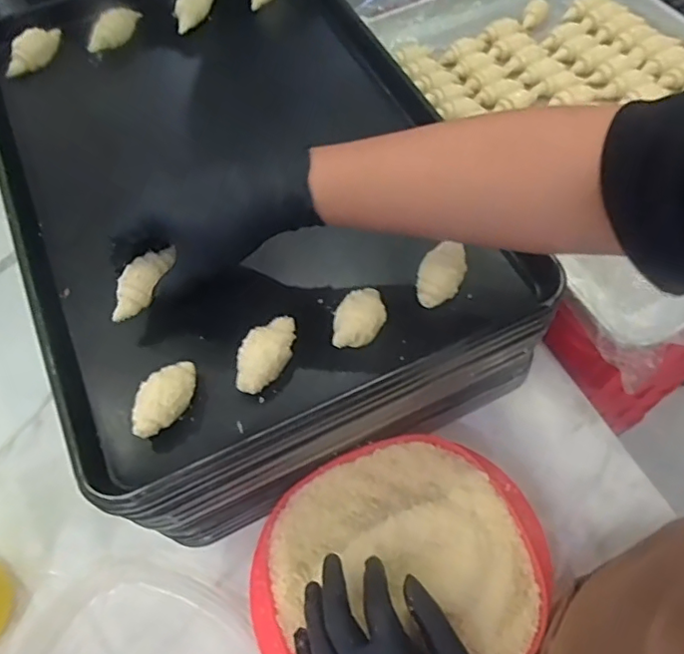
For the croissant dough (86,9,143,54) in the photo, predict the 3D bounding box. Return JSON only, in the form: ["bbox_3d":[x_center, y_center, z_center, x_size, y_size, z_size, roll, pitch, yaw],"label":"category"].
[{"bbox_3d":[-0.259,-0.341,0.651,0.026,0.024,0.069,29,66,17],"label":"croissant dough"}]

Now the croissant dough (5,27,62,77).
[{"bbox_3d":[-0.341,-0.308,0.631,0.025,0.027,0.074,34,68,20],"label":"croissant dough"}]

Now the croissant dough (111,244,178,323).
[{"bbox_3d":[-0.162,-0.033,0.454,0.026,0.017,0.064,26,83,18],"label":"croissant dough"}]

